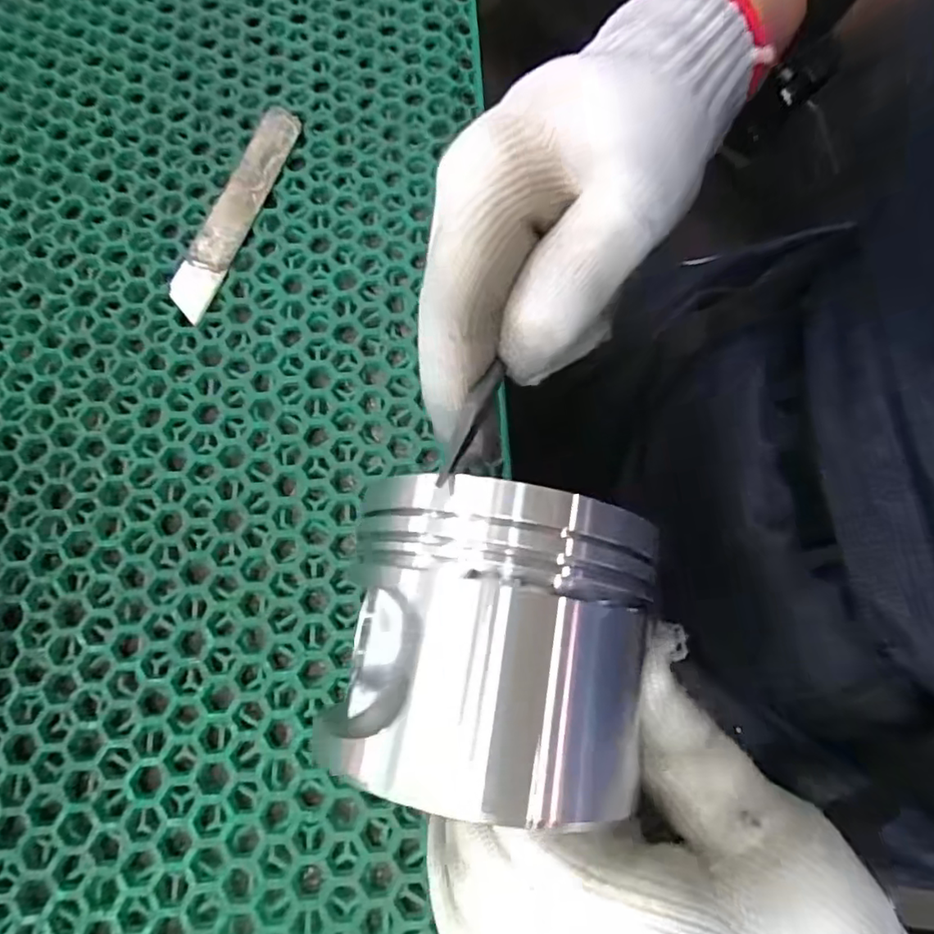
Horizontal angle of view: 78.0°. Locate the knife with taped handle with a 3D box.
[{"bbox_3d":[-0.096,-0.108,0.239,0.019,0.004,0.101,19,76,6],"label":"knife with taped handle"}]

